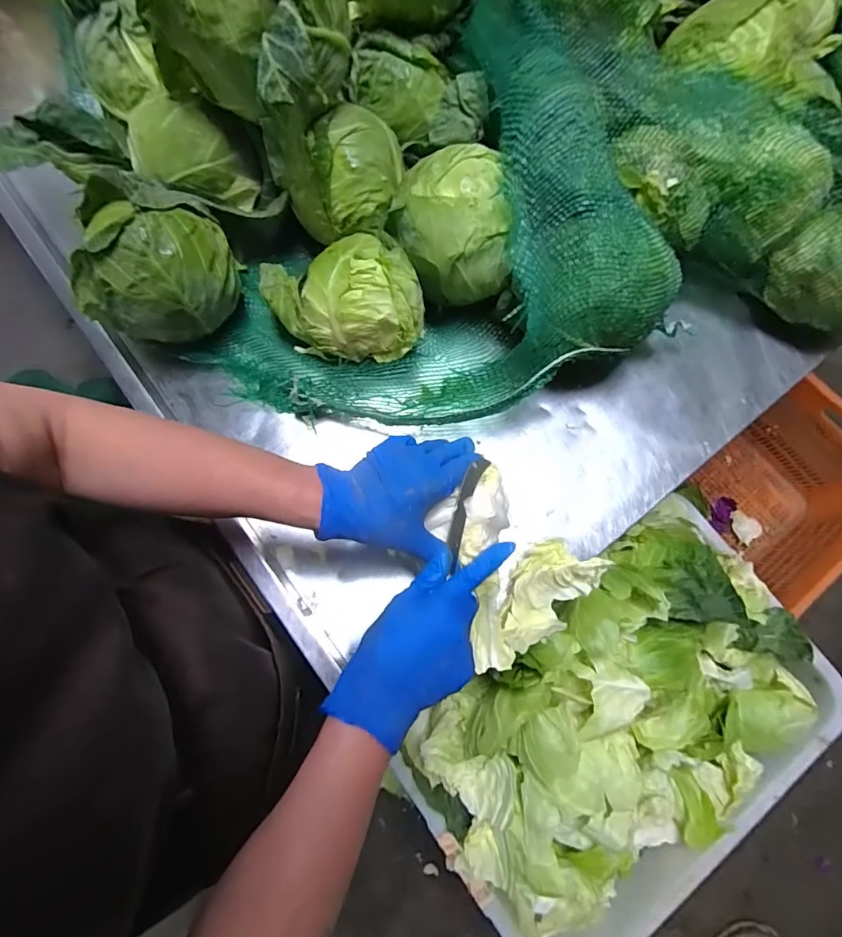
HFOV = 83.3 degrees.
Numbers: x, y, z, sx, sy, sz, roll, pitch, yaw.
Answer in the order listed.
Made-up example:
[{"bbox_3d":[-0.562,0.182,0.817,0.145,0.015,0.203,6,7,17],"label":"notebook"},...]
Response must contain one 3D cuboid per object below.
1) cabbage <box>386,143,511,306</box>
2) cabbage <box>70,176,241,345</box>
[{"bbox_3d":[0.028,-0.260,0.526,0.114,0.118,0.122,0,77,-1],"label":"cabbage"},{"bbox_3d":[-0.284,-0.209,0.509,0.142,0.120,0.112,-1,77,-1],"label":"cabbage"}]

